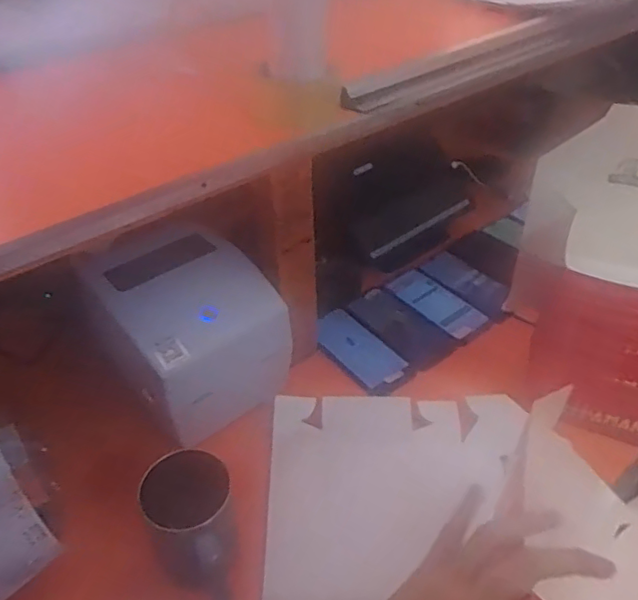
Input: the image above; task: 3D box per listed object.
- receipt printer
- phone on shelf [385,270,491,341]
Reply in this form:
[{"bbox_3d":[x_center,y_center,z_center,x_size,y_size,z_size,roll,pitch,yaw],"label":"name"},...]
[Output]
[{"bbox_3d":[-0.152,0.037,0.701,0.178,0.158,0.178,-33,49,-32],"label":"receipt printer"},{"bbox_3d":[0.180,0.006,0.890,0.083,0.004,0.155,-27,53,-36],"label":"phone on shelf"}]

